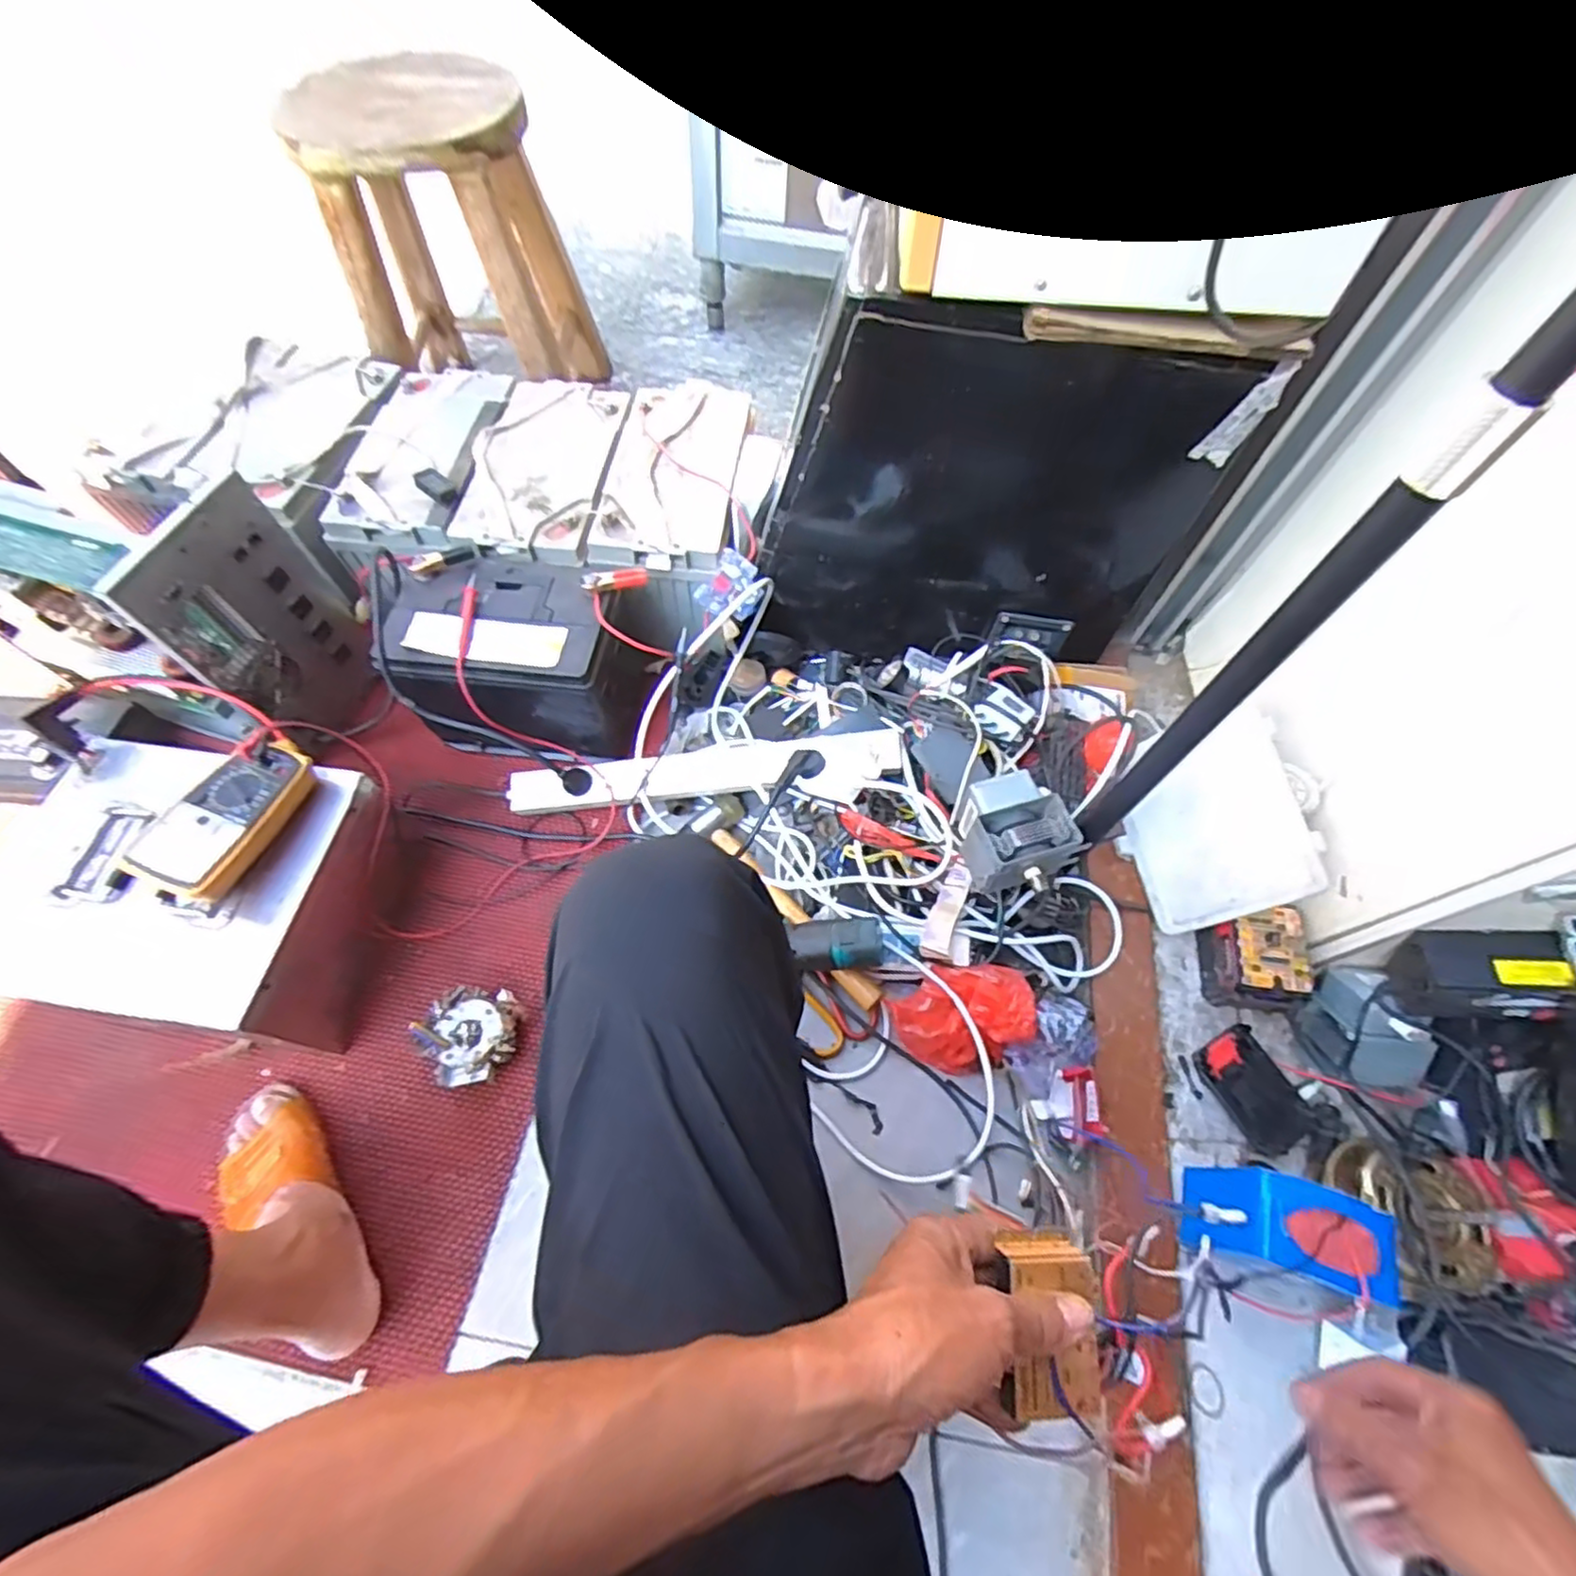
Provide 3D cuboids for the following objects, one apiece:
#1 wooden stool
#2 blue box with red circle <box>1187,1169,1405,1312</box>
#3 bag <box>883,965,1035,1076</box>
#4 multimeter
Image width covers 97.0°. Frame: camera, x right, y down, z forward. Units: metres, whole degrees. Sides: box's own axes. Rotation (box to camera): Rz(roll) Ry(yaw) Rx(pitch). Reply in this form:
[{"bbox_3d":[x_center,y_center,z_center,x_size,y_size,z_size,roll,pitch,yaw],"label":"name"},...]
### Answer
[{"bbox_3d":[-0.484,-0.799,1.064,0.290,0.430,0.310,-3,63,-4],"label":"wooden stool"},{"bbox_3d":[0.433,0.385,0.620,0.110,0.132,0.079,17,63,7],"label":"blue box with red circle"},{"bbox_3d":[0.188,0.245,0.748,0.129,0.112,0.106,-20,65,-12],"label":"bag"},{"bbox_3d":[-0.546,0.026,0.678,0.089,0.043,0.165,22,64,9],"label":"multimeter"}]

